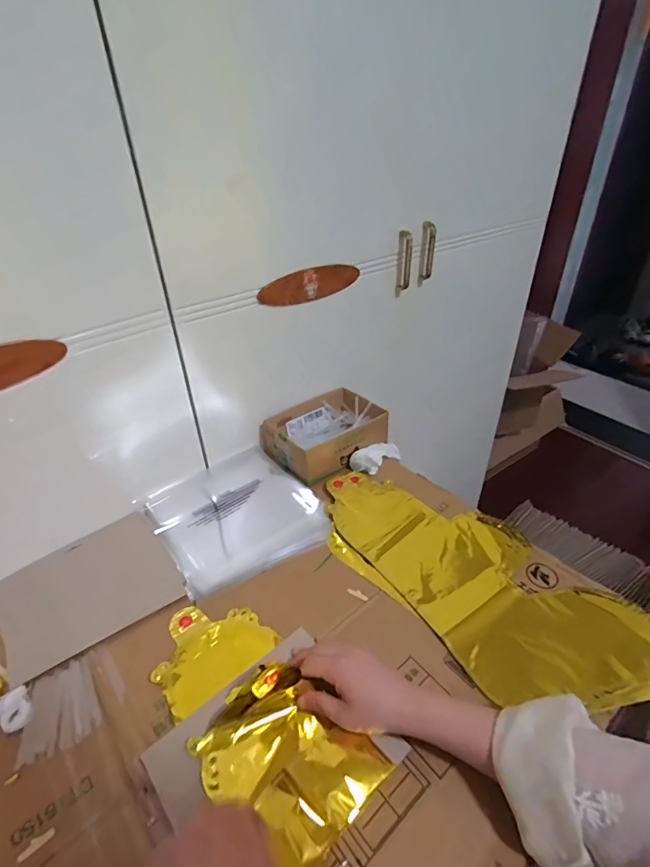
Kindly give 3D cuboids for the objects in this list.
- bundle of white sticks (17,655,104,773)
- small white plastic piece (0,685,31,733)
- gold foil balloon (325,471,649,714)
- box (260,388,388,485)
[{"bbox_3d":[-0.267,0.275,0.438,0.070,0.008,0.080,-23,40,-27],"label":"bundle of white sticks"},{"bbox_3d":[-0.307,0.273,0.432,0.027,0.014,0.033,-23,41,-28],"label":"small white plastic piece"},{"bbox_3d":[0.181,0.174,0.566,0.209,0.032,0.429,-28,41,-30],"label":"gold foil balloon"},{"bbox_3d":[0.000,-0.003,0.775,0.192,0.059,0.141,-23,41,-28],"label":"box"}]

